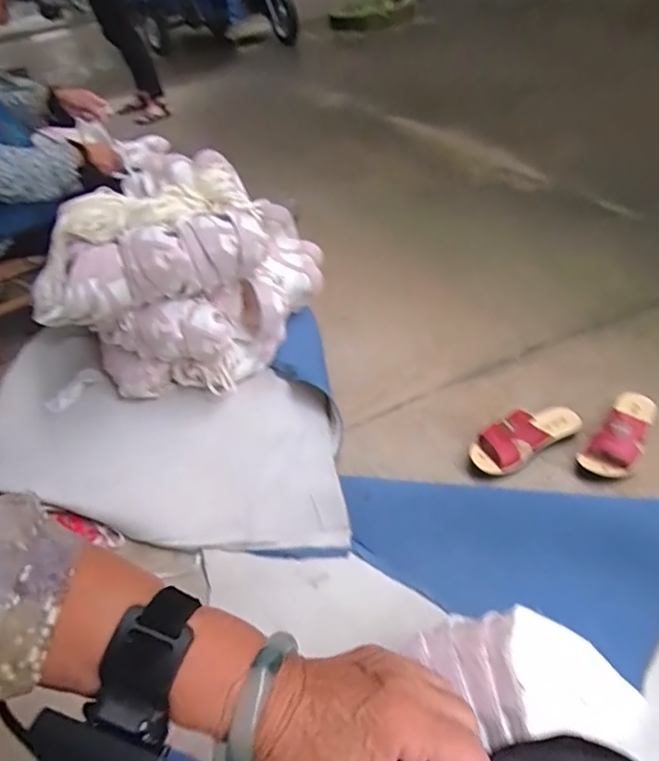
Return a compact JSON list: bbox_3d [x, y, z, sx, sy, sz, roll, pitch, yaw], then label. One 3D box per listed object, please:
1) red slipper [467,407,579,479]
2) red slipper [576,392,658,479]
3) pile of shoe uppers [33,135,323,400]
[{"bbox_3d":[0.357,0.093,0.976,0.220,0.076,0.079,-25,44,-15],"label":"red slipper"},{"bbox_3d":[0.536,0.089,0.964,0.218,0.070,0.087,-38,48,-28],"label":"red slipper"},{"bbox_3d":[-0.301,-0.219,1.150,0.435,0.364,0.451,11,46,23],"label":"pile of shoe uppers"}]

